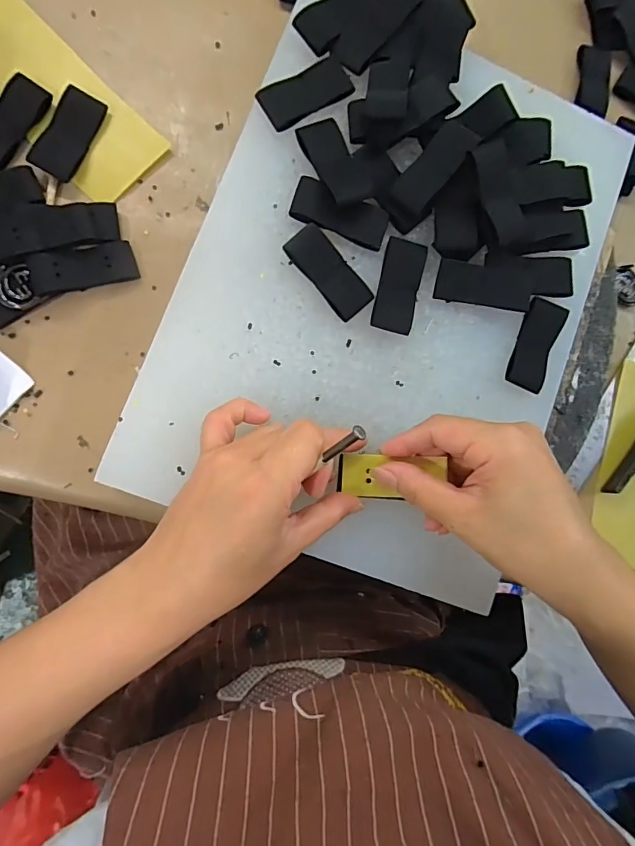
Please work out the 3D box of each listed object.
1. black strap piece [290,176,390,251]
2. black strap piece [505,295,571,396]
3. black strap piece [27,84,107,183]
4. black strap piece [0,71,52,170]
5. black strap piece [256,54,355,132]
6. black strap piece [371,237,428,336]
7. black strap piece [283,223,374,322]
[{"bbox_3d":[0.015,-0.133,0.284,0.061,0.004,0.027,21,84,-7],"label":"black strap piece"},{"bbox_3d":[0.146,-0.052,0.299,0.027,0.005,0.060,22,84,-8],"label":"black strap piece"},{"bbox_3d":[-0.164,-0.192,0.298,0.026,0.006,0.060,26,83,-6],"label":"black strap piece"},{"bbox_3d":[-0.198,-0.194,0.288,0.029,0.004,0.061,32,83,-5],"label":"black strap piece"},{"bbox_3d":[-0.007,-0.213,0.289,0.061,0.004,0.027,-32,92,-9],"label":"black strap piece"},{"bbox_3d":[0.052,-0.088,0.287,0.026,0.007,0.060,13,85,-7],"label":"black strap piece"},{"bbox_3d":[0.007,-0.094,0.281,0.025,0.007,0.060,-41,93,-8],"label":"black strap piece"}]

